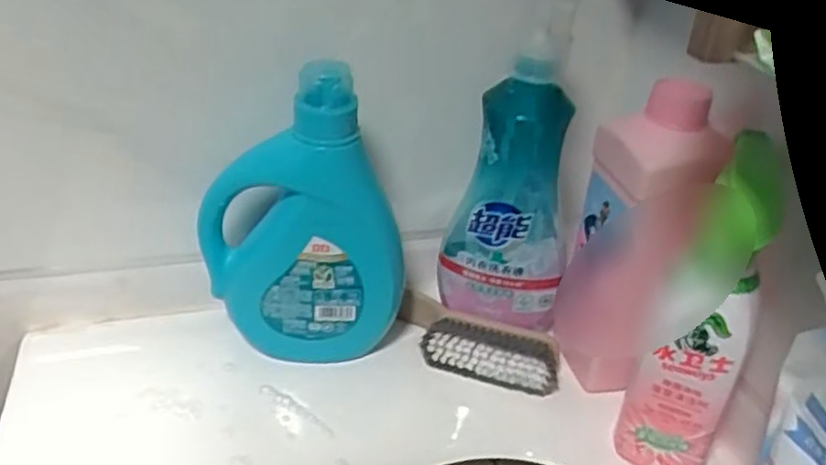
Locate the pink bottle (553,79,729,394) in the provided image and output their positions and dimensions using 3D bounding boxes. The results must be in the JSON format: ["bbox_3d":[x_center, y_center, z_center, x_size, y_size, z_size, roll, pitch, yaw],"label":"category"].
[{"bbox_3d":[0.162,0.013,0.546,0.081,0.234,0.069,8,32,6],"label":"pink bottle"}]

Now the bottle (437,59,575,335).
[{"bbox_3d":[0.076,-0.024,0.571,0.095,0.205,0.055,8,32,6],"label":"bottle"}]

